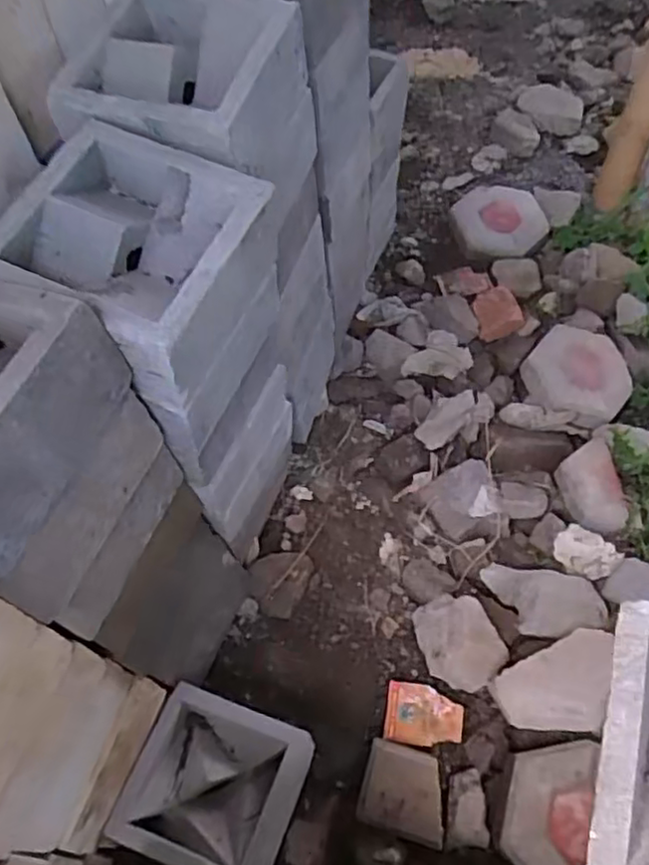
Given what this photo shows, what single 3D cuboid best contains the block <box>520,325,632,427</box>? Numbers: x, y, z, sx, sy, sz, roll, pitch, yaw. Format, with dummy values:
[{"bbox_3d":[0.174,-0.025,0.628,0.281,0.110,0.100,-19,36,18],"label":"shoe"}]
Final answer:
[{"bbox_3d":[0.500,-0.116,1.330,0.197,0.056,0.213,32,62,16],"label":"block"}]

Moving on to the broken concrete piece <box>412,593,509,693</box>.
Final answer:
[{"bbox_3d":[0.205,0.320,1.042,0.147,0.072,0.117,40,65,21],"label":"broken concrete piece"}]

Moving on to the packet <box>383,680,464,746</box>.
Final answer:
[{"bbox_3d":[0.149,0.424,1.012,0.111,0.020,0.085,9,60,6],"label":"packet"}]

